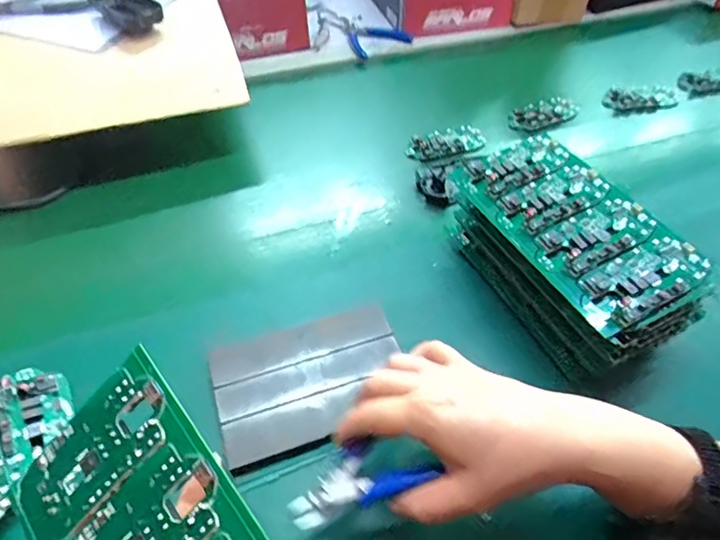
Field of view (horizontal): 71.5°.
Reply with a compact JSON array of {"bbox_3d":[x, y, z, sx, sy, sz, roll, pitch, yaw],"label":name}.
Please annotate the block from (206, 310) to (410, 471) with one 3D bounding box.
[{"bbox_3d":[-0.037,0.086,0.398,0.148,0.007,0.102,-16,50,-12],"label":"block"}]

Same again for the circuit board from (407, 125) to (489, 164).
[{"bbox_3d":[0.111,-0.160,0.630,0.102,0.016,0.049,-21,51,-16],"label":"circuit board"}]

